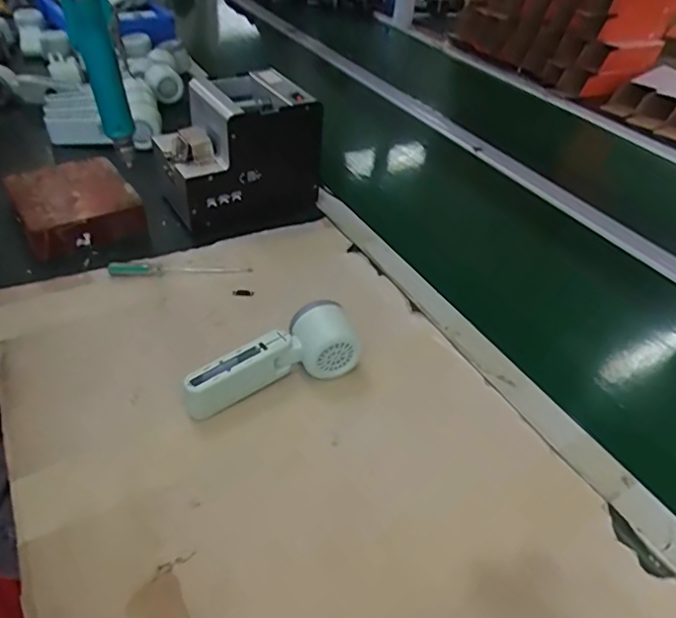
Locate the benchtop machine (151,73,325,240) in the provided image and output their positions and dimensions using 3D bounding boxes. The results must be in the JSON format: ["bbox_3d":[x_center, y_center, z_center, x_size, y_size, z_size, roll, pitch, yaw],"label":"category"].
[{"bbox_3d":[-0.124,-0.200,0.714,0.181,0.150,0.121,-13,43,-22],"label":"benchtop machine"}]

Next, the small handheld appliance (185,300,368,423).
[{"bbox_3d":[-0.058,0.046,0.502,0.163,0.051,0.055,-20,46,-28],"label":"small handheld appliance"}]

